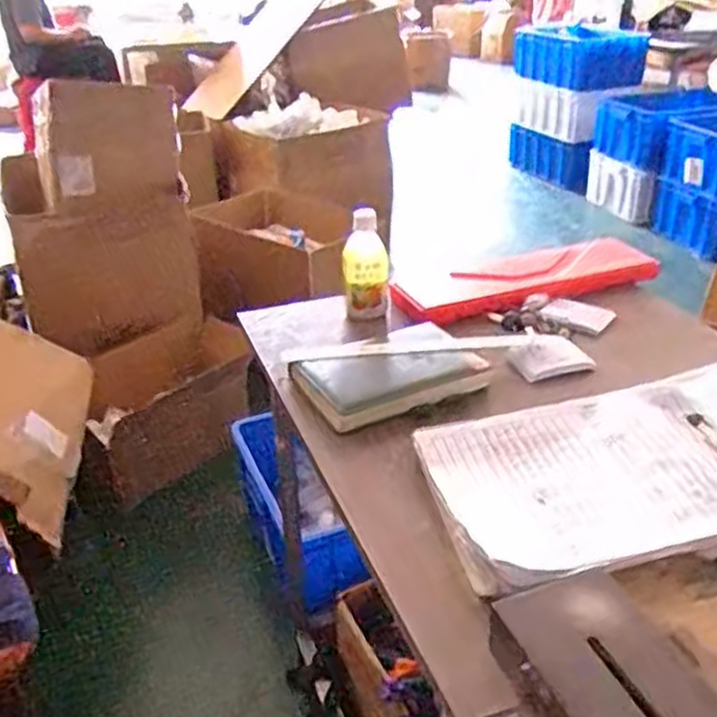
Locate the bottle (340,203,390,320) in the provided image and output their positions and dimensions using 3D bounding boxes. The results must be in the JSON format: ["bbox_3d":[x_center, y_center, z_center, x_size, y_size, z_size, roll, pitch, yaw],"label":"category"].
[{"bbox_3d":[0.010,-0.127,1.052,0.063,0.152,0.054,0,31,3],"label":"bottle"}]

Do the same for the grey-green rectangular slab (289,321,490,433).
[{"bbox_3d":[0.033,0.016,0.882,0.201,0.022,0.135,-18,40,-17],"label":"grey-green rectangular slab"}]

